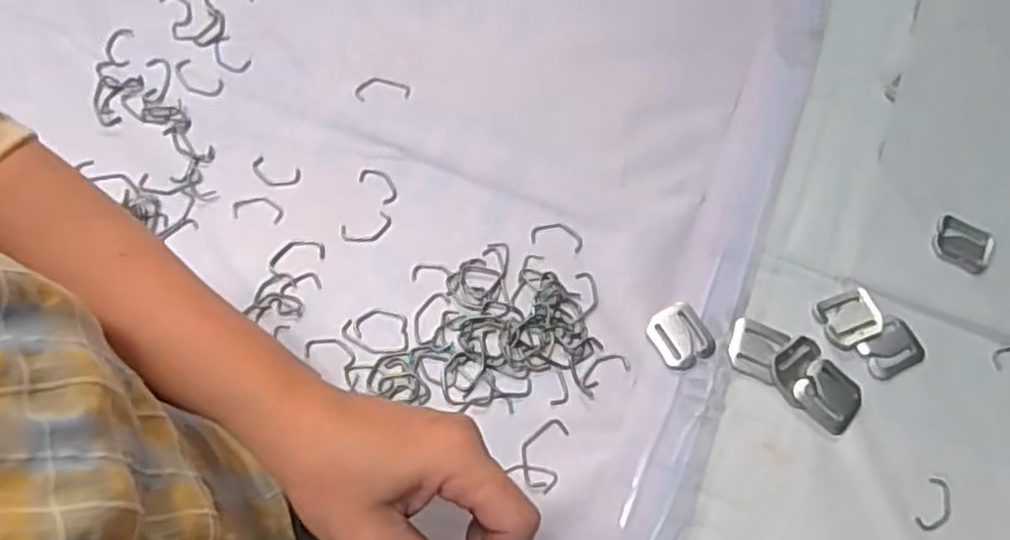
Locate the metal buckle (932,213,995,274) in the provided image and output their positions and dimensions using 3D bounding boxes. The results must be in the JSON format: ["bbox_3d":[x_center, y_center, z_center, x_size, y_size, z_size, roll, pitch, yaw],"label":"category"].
[{"bbox_3d":[0.317,-0.019,0.506,0.039,0.004,0.037,29,70,9],"label":"metal buckle"}]

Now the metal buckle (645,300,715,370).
[{"bbox_3d":[0.113,0.043,0.471,0.037,0.004,0.040,-30,72,-13],"label":"metal buckle"}]

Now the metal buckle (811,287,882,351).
[{"bbox_3d":[0.227,0.031,0.481,0.042,0.004,0.034,-17,70,-9],"label":"metal buckle"}]

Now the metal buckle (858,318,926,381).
[{"bbox_3d":[0.251,0.051,0.474,0.043,0.004,0.034,-20,70,-10],"label":"metal buckle"}]

